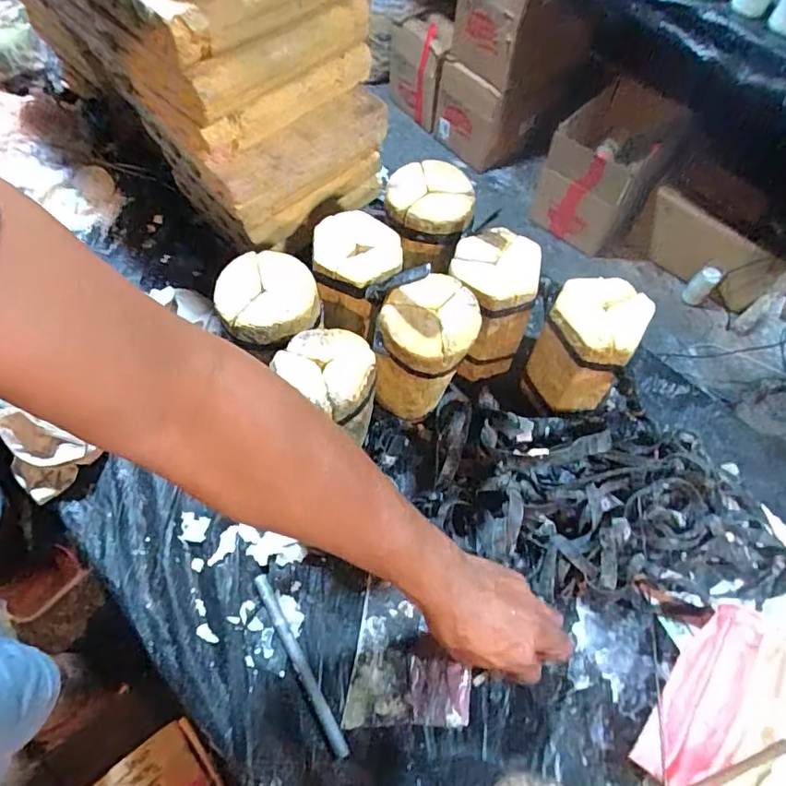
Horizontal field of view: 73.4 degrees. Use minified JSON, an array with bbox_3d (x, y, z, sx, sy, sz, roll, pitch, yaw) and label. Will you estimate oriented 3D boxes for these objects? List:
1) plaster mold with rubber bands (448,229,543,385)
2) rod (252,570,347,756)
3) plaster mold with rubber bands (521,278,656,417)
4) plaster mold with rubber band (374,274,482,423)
[{"bbox_3d":[0.088,-0.091,0.564,0.101,0.143,0.088,4,62,-2],"label":"plaster mold with rubber bands"},{"bbox_3d":[-0.083,0.235,0.464,0.011,0.012,0.163,-28,67,-17],"label":"rod"},{"bbox_3d":[0.184,-0.045,0.536,0.088,0.128,0.092,23,63,8],"label":"plaster mold with rubber bands"},{"bbox_3d":[0.027,-0.044,0.523,0.093,0.133,0.095,20,63,7],"label":"plaster mold with rubber band"}]

